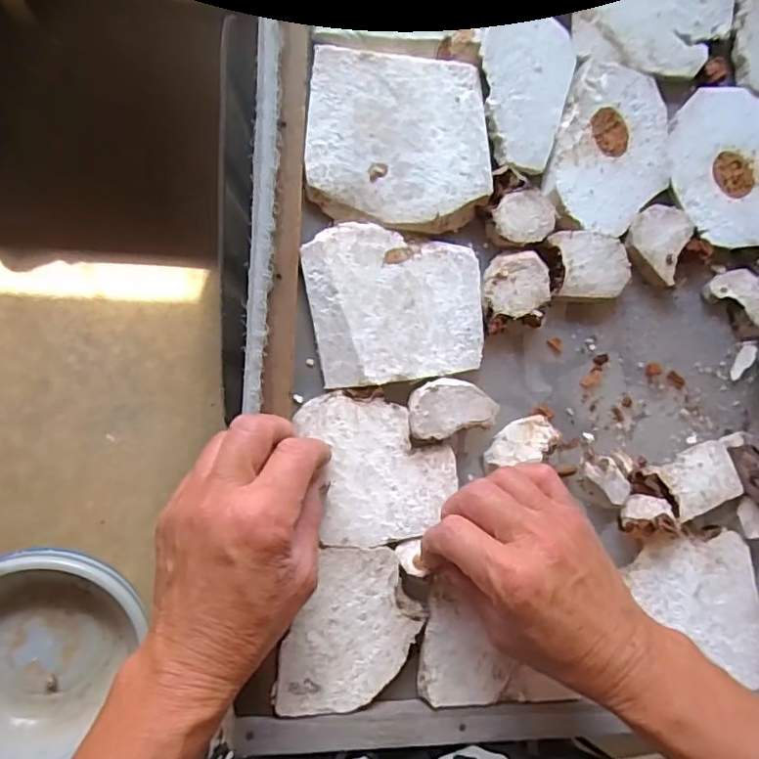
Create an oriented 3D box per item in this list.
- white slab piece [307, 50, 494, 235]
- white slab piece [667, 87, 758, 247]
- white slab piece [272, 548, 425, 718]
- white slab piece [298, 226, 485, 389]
[{"bbox_3d":[0.013,-0.142,0.355,0.111,0.014,0.100,3,89,-9],"label":"white slab piece"},{"bbox_3d":[0.236,-0.145,0.402,0.080,0.011,0.106,0,89,-9],"label":"white slab piece"},{"bbox_3d":[-0.015,0.144,0.335,0.071,0.007,0.092,12,87,-9],"label":"white slab piece"},{"bbox_3d":[0.013,-0.046,0.352,0.105,0.018,0.092,-9,91,-10],"label":"white slab piece"}]

